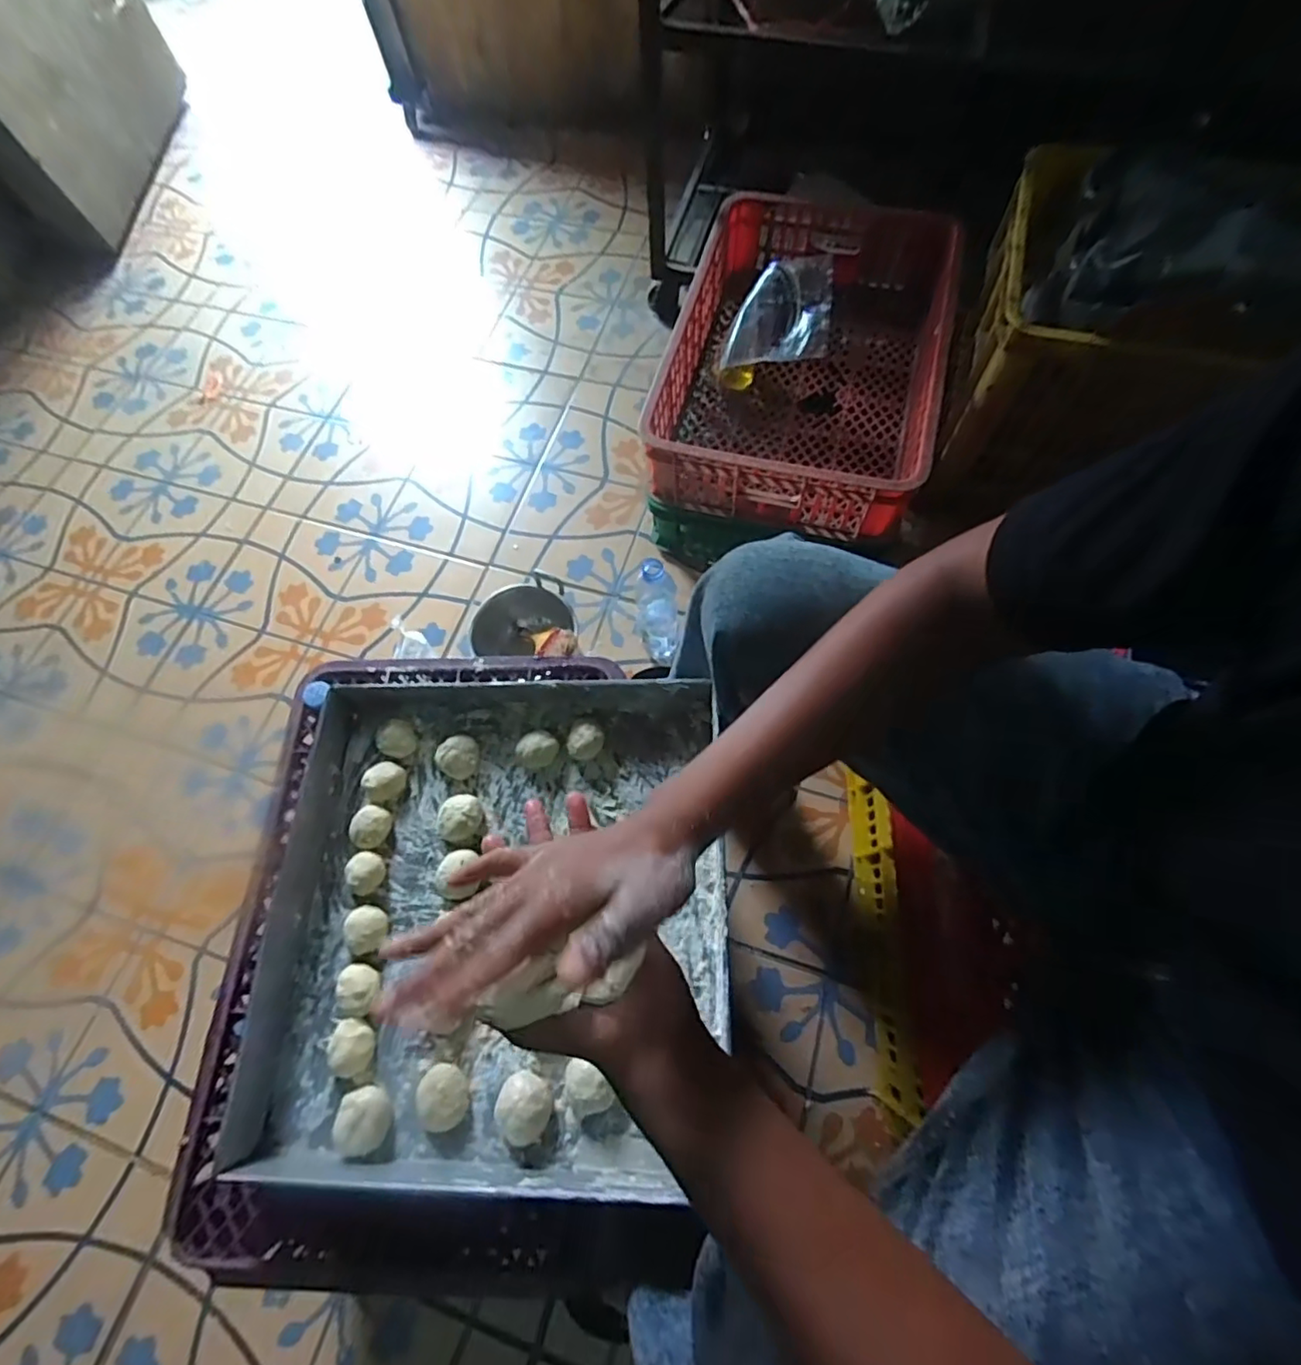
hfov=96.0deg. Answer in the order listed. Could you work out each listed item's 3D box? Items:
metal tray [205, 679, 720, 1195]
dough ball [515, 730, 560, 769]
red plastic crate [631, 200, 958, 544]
[{"bbox_3d":[-0.170,0.222,0.609,0.493,0.077,0.505,1,67,3],"label":"metal tray"},{"bbox_3d":[-0.130,0.076,0.669,0.042,0.026,0.043,-1,67,2],"label":"dough ball"},{"bbox_3d":[0.265,-0.571,1.007,0.416,0.158,0.659,14,69,8],"label":"red plastic crate"}]

